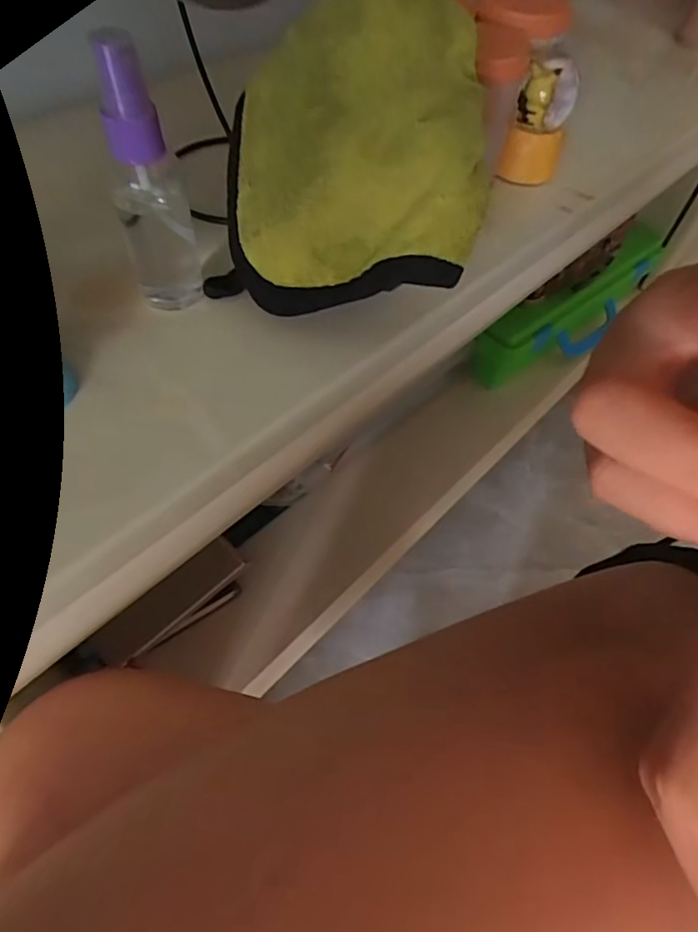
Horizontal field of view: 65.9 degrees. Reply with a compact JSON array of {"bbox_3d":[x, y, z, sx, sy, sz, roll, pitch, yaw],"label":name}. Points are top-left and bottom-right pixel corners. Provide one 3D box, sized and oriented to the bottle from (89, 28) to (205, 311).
[{"bbox_3d":[-0.093,-0.127,0.245,0.032,0.114,0.029,-13,58,-12],"label":"bottle"}]

